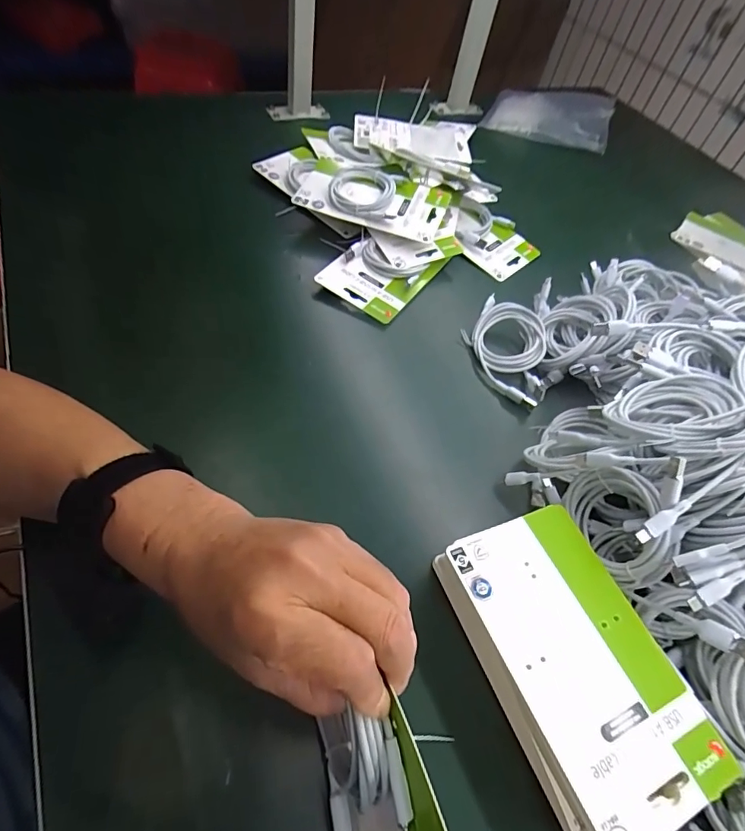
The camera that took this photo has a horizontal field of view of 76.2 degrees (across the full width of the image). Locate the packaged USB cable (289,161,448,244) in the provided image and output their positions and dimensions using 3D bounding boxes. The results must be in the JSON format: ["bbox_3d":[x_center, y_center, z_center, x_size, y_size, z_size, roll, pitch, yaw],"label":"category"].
[{"bbox_3d":[-0.005,-0.276,0.597,0.189,0.029,0.096,20,64,8],"label":"packaged USB cable"}]

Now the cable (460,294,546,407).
[{"bbox_3d":[0.144,-0.082,0.516,0.086,0.026,0.138,21,53,6],"label":"cable"}]

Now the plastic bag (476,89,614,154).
[{"bbox_3d":[0.339,-0.581,0.911,0.231,0.018,0.214,14,60,4],"label":"plastic bag"}]

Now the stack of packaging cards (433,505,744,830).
[{"bbox_3d":[0.126,0.156,0.308,0.111,0.034,0.178,-17,59,-21],"label":"stack of packaging cards"}]

